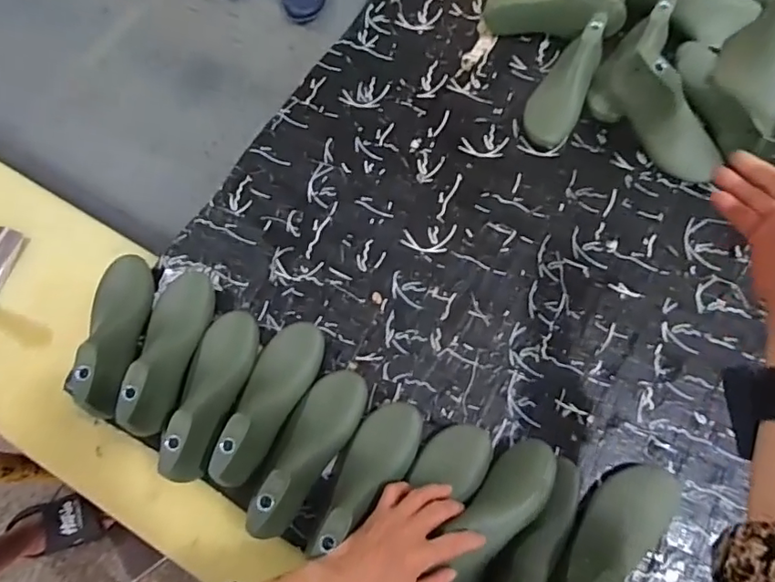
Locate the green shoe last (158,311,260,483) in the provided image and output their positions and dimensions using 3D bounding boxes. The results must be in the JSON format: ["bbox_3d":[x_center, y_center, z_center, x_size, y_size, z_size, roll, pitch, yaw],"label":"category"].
[{"bbox_3d":[-0.195,0.110,0.593,0.068,0.065,0.196,10,56,5],"label":"green shoe last"}]

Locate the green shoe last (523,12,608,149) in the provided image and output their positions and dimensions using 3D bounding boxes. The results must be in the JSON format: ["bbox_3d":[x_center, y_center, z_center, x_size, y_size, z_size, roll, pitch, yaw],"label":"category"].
[{"bbox_3d":[0.240,-0.279,0.727,0.069,0.065,0.194,26,87,10],"label":"green shoe last"}]

